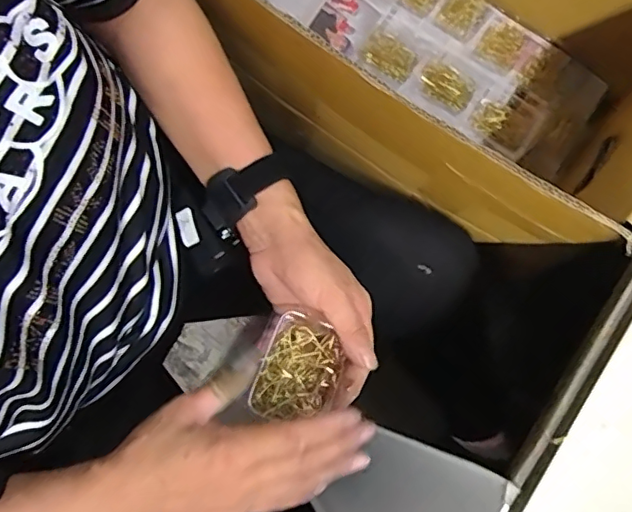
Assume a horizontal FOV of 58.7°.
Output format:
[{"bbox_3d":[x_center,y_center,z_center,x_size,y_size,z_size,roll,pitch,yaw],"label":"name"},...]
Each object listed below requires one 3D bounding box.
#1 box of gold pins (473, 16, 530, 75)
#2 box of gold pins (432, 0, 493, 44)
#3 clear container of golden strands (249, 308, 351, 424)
[{"bbox_3d":[0.248,-0.281,0.747,0.056,0.010,0.071,35,80,6],"label":"box of gold pins"},{"bbox_3d":[0.198,-0.326,0.751,0.059,0.011,0.072,33,80,5],"label":"box of gold pins"},{"bbox_3d":[-0.015,0.086,0.424,0.067,0.023,0.076,24,79,3],"label":"clear container of golden strands"}]

